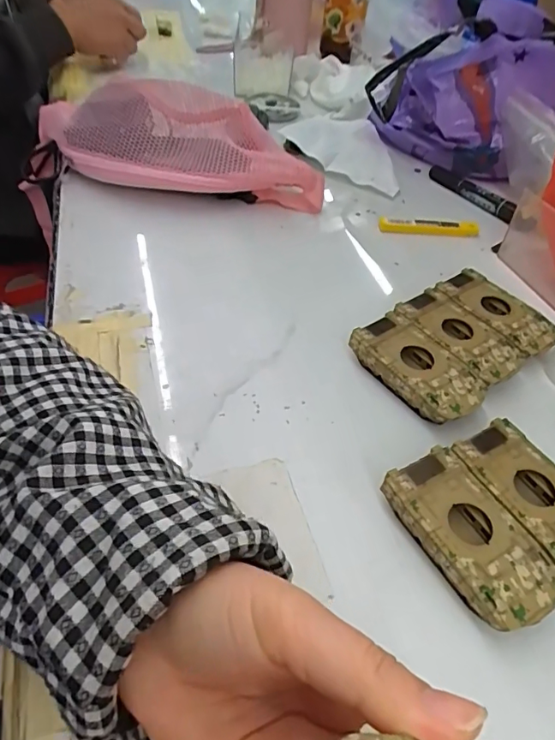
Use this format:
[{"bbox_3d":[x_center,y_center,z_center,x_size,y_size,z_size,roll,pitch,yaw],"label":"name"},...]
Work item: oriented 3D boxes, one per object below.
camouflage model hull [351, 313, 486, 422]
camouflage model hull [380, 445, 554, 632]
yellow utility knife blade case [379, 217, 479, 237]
[{"bbox_3d":[0.100,0.002,0.363,0.048,0.027,0.094,-30,57,-29],"label":"camouflage model hull"},{"bbox_3d":[0.105,0.094,0.277,0.052,0.026,0.095,-20,52,-22],"label":"camouflage model hull"},{"bbox_3d":[0.157,-0.150,0.518,0.107,0.017,0.010,0,47,-5],"label":"yellow utility knife blade case"}]

